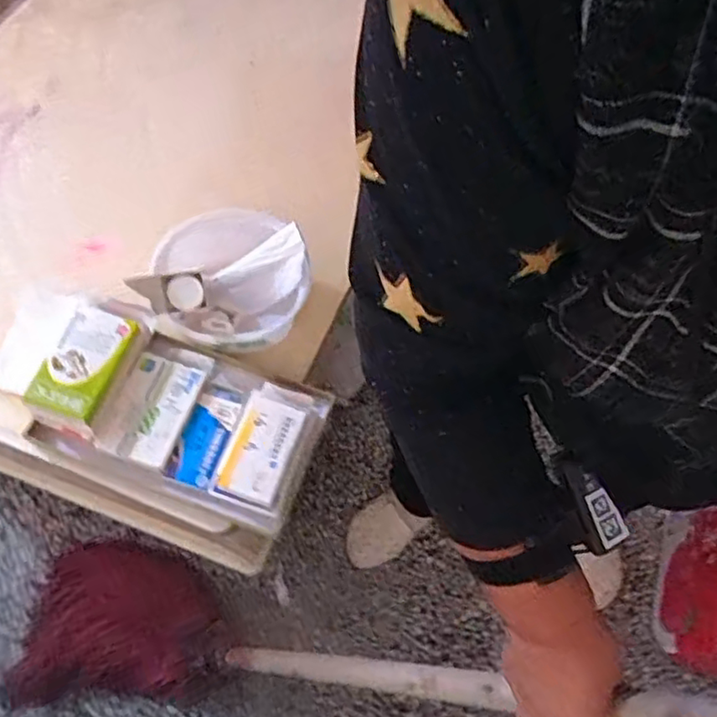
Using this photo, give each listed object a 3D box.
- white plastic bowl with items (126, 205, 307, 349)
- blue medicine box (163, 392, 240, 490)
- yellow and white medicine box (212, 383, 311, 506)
[{"bbox_3d":[-0.152,-0.097,0.766,0.175,0.097,0.176,2,63,-3],"label":"white plastic bowl with items"},{"bbox_3d":[-0.166,0.085,0.711,0.053,0.016,0.111,19,63,6],"label":"blue medicine box"},{"bbox_3d":[-0.106,0.089,0.697,0.073,0.034,0.129,17,63,5],"label":"yellow and white medicine box"}]

